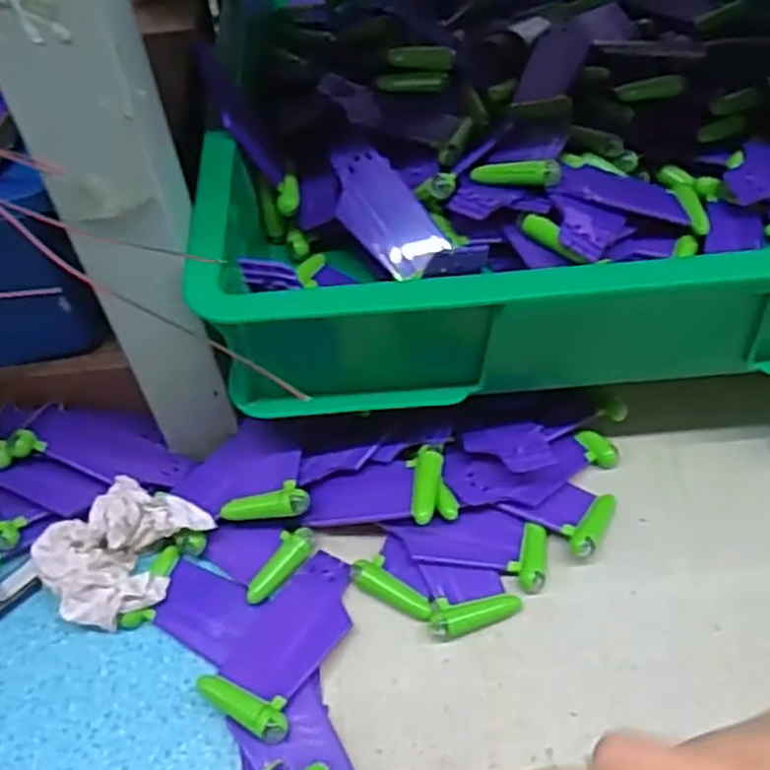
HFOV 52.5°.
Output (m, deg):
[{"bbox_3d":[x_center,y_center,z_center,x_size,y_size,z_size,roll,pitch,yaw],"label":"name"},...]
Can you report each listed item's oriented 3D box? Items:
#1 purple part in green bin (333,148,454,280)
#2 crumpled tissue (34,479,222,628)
[{"bbox_3d":[-0.001,-0.090,0.407,0.038,0.006,0.075,-34,82,-1],"label":"purple part in green bin"},{"bbox_3d":[-0.127,0.081,0.385,0.075,0.035,0.056,-36,59,-22],"label":"crumpled tissue"}]

